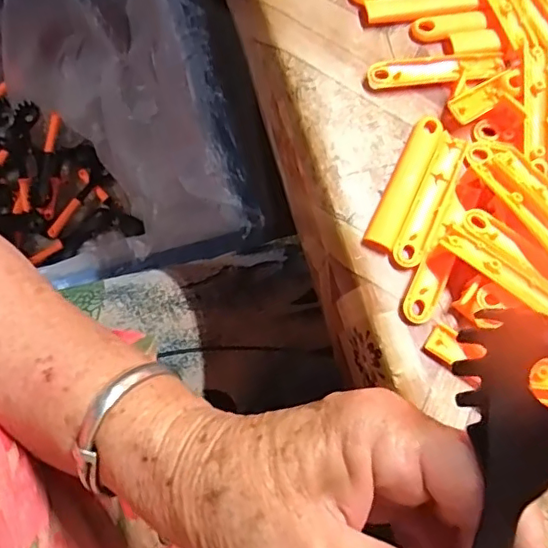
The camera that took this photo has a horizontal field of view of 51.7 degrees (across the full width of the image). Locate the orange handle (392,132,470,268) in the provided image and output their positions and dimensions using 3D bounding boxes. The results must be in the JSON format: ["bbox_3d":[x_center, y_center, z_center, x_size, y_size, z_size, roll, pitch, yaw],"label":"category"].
[{"bbox_3d":[0.077,-0.037,0.272,0.016,0.004,0.073,25,74,4],"label":"orange handle"}]

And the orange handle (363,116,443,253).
[{"bbox_3d":[0.064,-0.046,0.275,0.014,0.005,0.076,25,74,4],"label":"orange handle"}]

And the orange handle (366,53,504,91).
[{"bbox_3d":[0.084,-0.107,0.293,0.071,0.008,0.016,-4,74,-5],"label":"orange handle"}]

